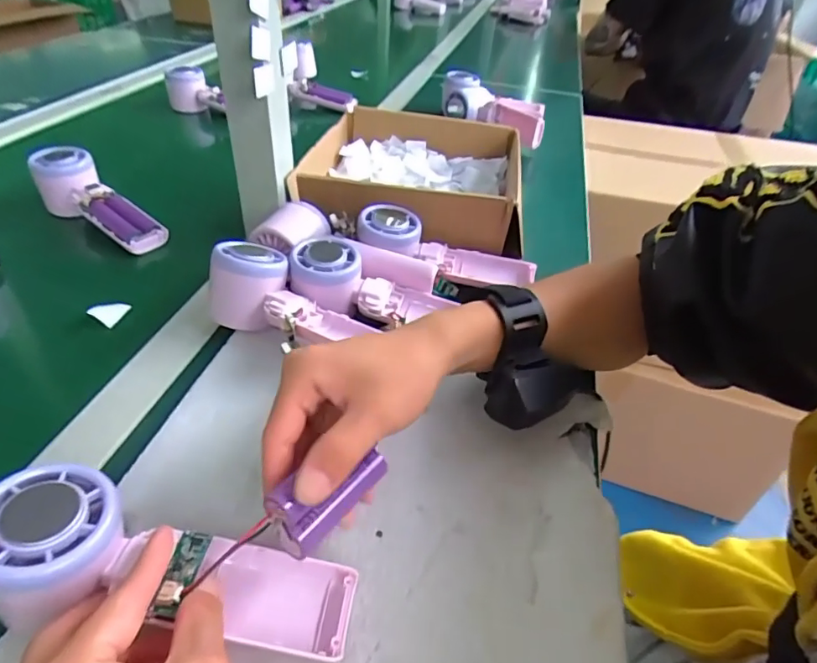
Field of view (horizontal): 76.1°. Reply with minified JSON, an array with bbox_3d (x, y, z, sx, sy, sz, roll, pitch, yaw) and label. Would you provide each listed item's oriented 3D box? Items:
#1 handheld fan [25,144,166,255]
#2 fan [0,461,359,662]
[{"bbox_3d":[-0.309,-0.125,0.525,0.159,0.050,0.048,35,46,11],"label":"handheld fan"},{"bbox_3d":[-0.108,0.110,0.240,0.164,0.037,0.055,24,38,-15],"label":"fan"}]

